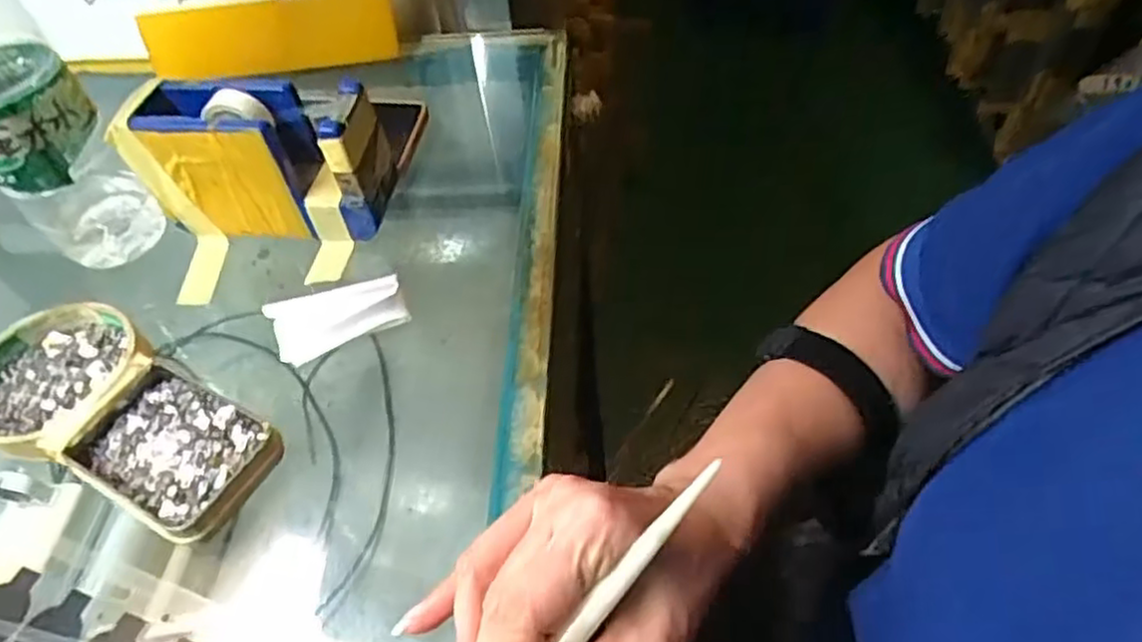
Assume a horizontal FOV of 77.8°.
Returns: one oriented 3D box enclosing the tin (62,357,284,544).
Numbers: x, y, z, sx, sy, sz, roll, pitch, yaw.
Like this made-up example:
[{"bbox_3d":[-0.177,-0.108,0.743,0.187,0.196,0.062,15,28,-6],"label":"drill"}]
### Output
[{"bbox_3d":[-0.185,0.060,0.332,0.094,0.015,0.061,24,58,22],"label":"tin"}]

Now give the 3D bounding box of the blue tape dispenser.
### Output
[{"bbox_3d":[-0.191,-0.091,0.405,0.093,0.078,0.043,3,52,7],"label":"blue tape dispenser"}]

